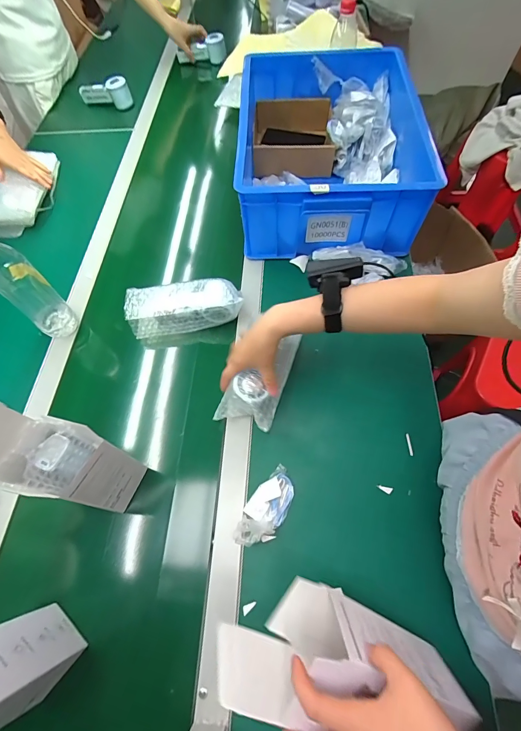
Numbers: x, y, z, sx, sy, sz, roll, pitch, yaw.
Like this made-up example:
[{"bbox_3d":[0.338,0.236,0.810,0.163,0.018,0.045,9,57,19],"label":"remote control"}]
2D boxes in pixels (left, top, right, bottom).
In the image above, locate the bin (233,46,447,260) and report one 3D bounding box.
[{"bbox_3d":[0.142,-0.455,0.717,0.367,0.163,0.448,0,64,3],"label":"bin"}]

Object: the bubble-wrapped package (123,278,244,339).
[{"bbox_3d":[-0.141,-0.107,0.615,0.207,0.057,0.073,-10,64,-1],"label":"bubble-wrapped package"}]

